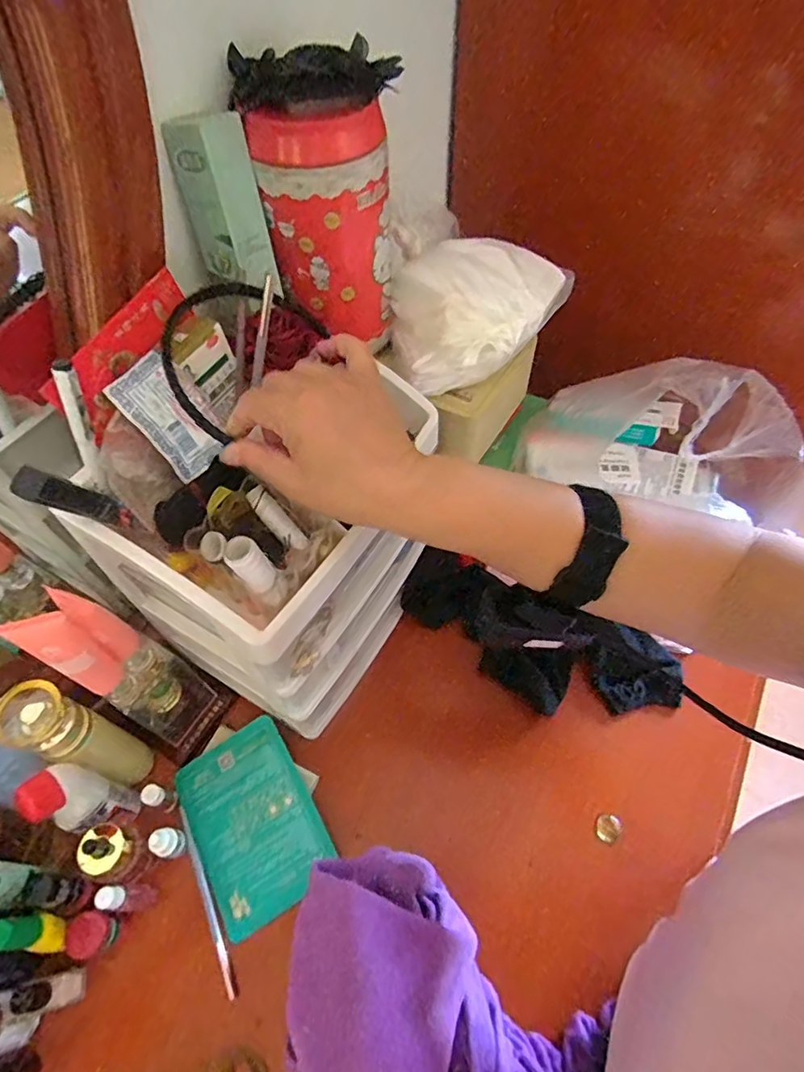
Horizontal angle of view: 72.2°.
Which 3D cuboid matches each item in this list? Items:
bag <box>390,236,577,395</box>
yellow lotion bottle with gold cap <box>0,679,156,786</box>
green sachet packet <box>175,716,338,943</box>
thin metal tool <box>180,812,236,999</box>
[{"bbox_3d":[0.081,-0.208,0.493,0.180,0.068,0.114,-18,59,-11],"label":"bag"},{"bbox_3d":[-0.250,0.163,0.439,0.046,0.164,0.041,17,59,11],"label":"yellow lotion bottle with gold cap"},{"bbox_3d":[-0.130,0.245,0.479,0.101,0.018,0.147,-27,61,-16],"label":"green sachet packet"},{"bbox_3d":[-0.163,0.299,0.457,0.009,0.007,0.144,-24,60,-14],"label":"thin metal tool"}]

